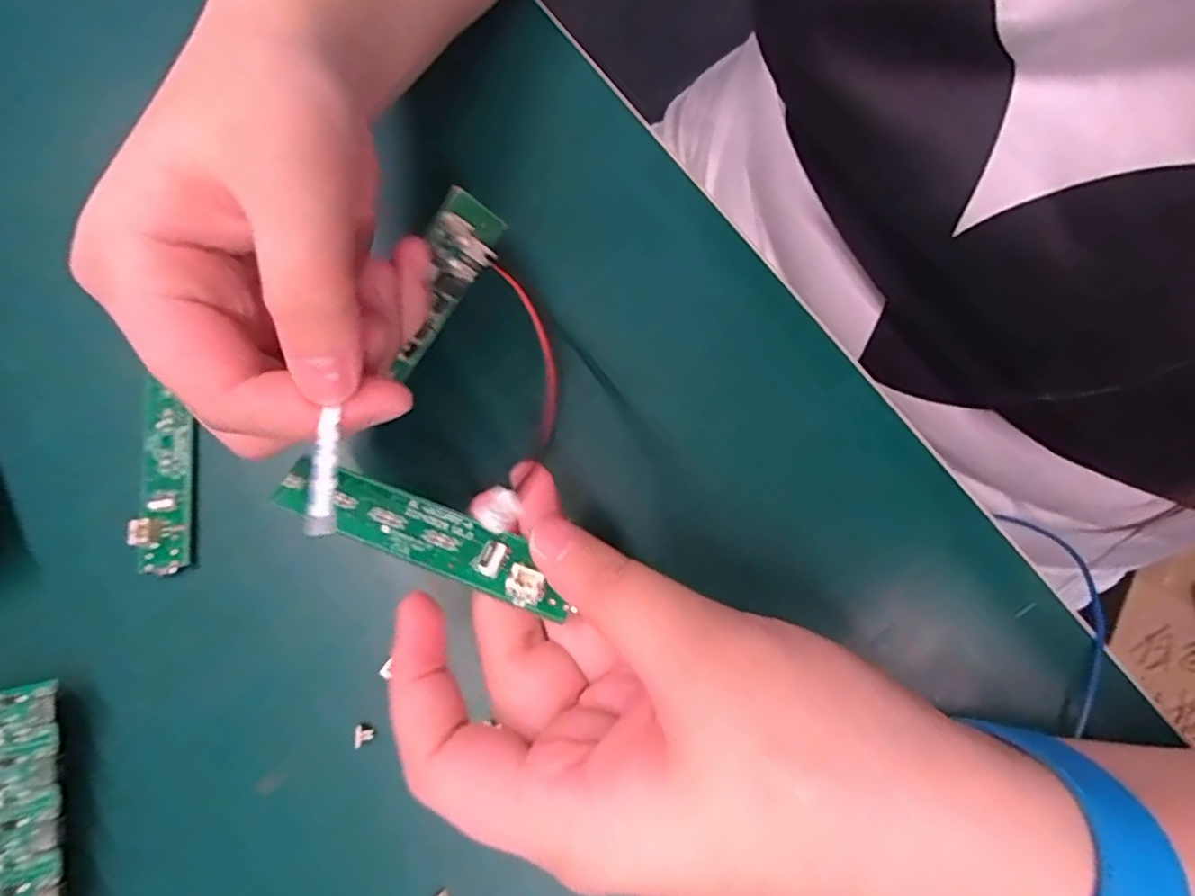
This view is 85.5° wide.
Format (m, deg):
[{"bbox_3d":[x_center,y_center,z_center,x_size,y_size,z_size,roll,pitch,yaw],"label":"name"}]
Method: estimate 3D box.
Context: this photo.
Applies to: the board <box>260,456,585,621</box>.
[{"bbox_3d":[-0.045,0.021,0.166,0.079,0.009,0.016,21,77,9],"label":"board"}]

